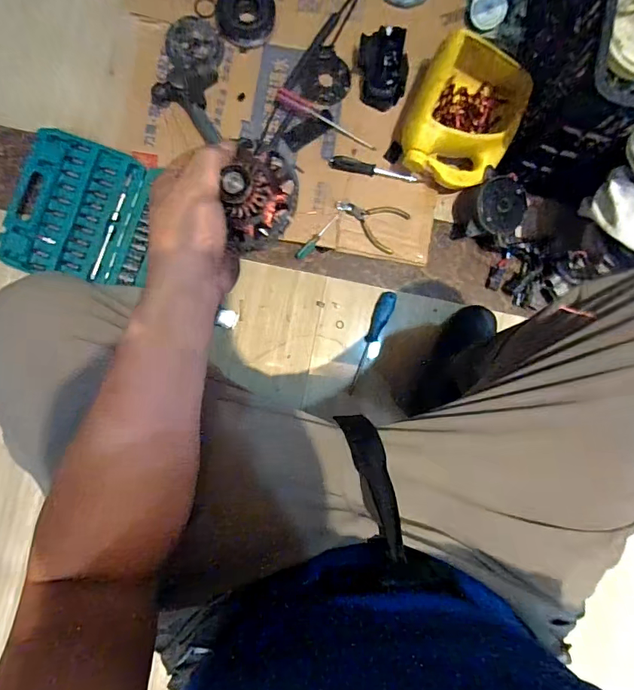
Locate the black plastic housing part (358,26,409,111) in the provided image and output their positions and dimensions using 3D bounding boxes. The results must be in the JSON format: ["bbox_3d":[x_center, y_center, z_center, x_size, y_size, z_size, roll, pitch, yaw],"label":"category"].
[{"bbox_3d":[0.119,-0.496,0.771,0.087,0.066,0.115,4,86,-4],"label":"black plastic housing part"}]

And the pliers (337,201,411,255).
[{"bbox_3d":[0.099,-0.234,0.790,0.128,0.011,0.085,30,85,-2],"label":"pliers"}]

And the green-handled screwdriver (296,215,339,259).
[{"bbox_3d":[0.003,-0.198,0.794,0.106,0.018,0.017,-41,91,-6],"label":"green-handled screwdriver"}]

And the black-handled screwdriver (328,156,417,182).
[{"bbox_3d":[0.102,-0.319,0.777,0.160,0.016,0.027,12,86,-4],"label":"black-handled screwdriver"}]

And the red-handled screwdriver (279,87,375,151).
[{"bbox_3d":[0.017,-0.411,0.777,0.190,0.023,0.023,26,86,-5],"label":"red-handled screwdriver"}]

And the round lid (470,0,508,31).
[{"bbox_3d":[0.322,-0.628,0.800,0.062,0.004,0.061,15,134,16],"label":"round lid"}]

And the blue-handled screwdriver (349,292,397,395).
[{"bbox_3d":[0.095,-0.007,0.787,0.030,0.024,0.200,26,85,-3],"label":"blue-handled screwdriver"}]

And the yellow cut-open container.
[{"bbox_3d":[0.257,-0.393,0.743,0.178,0.118,0.216,25,87,-3],"label":"yellow cut-open container"}]

